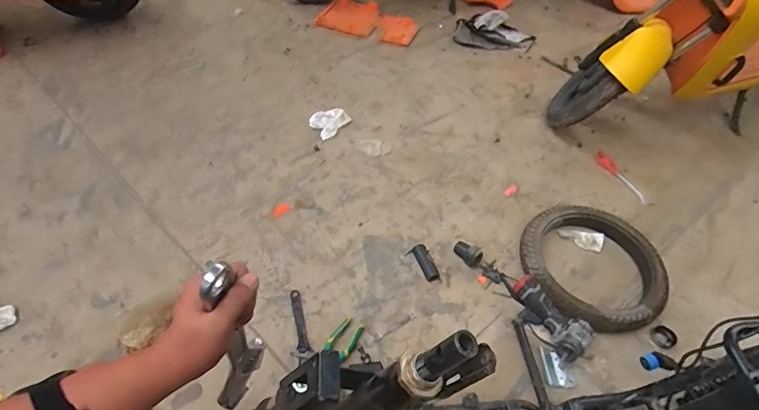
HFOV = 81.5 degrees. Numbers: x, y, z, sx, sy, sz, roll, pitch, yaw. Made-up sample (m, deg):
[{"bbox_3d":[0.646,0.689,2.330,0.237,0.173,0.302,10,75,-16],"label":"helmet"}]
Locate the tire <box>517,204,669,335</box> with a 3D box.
[{"bbox_3d":[0.557,0.150,1.159,0.352,0.081,0.389,37,58,23],"label":"tire"}]

